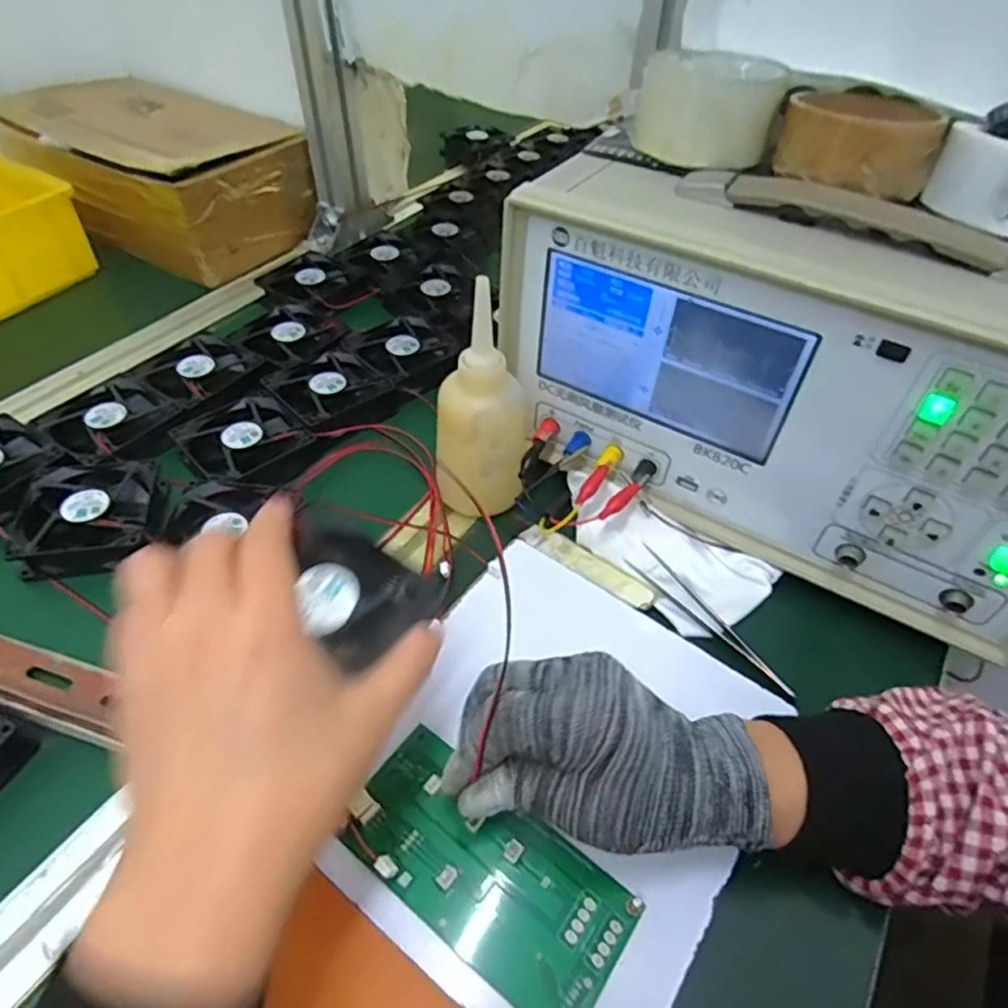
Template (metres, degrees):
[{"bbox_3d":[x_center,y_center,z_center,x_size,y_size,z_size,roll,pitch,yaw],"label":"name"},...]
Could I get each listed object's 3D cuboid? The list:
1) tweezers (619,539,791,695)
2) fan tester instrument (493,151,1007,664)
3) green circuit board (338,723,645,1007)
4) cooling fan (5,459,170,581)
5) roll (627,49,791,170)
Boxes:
[{"bbox_3d":[0.126,0.069,0.398,0.017,0.008,0.122,-32,56,-26],"label":"tweezers"},{"bbox_3d":[0.173,-0.076,0.394,0.343,0.189,0.142,26,53,20],"label":"fan tester instrument"},{"bbox_3d":[-0.009,0.165,0.295,0.133,0.009,0.064,30,54,20],"label":"green circuit board"},{"bbox_3d":[-0.278,0.009,0.438,0.086,0.026,0.082,-10,49,-10],"label":"cooling fan"},{"bbox_3d":[0.122,-0.240,0.390,0.081,0.041,0.079,1,48,-1],"label":"roll"}]

